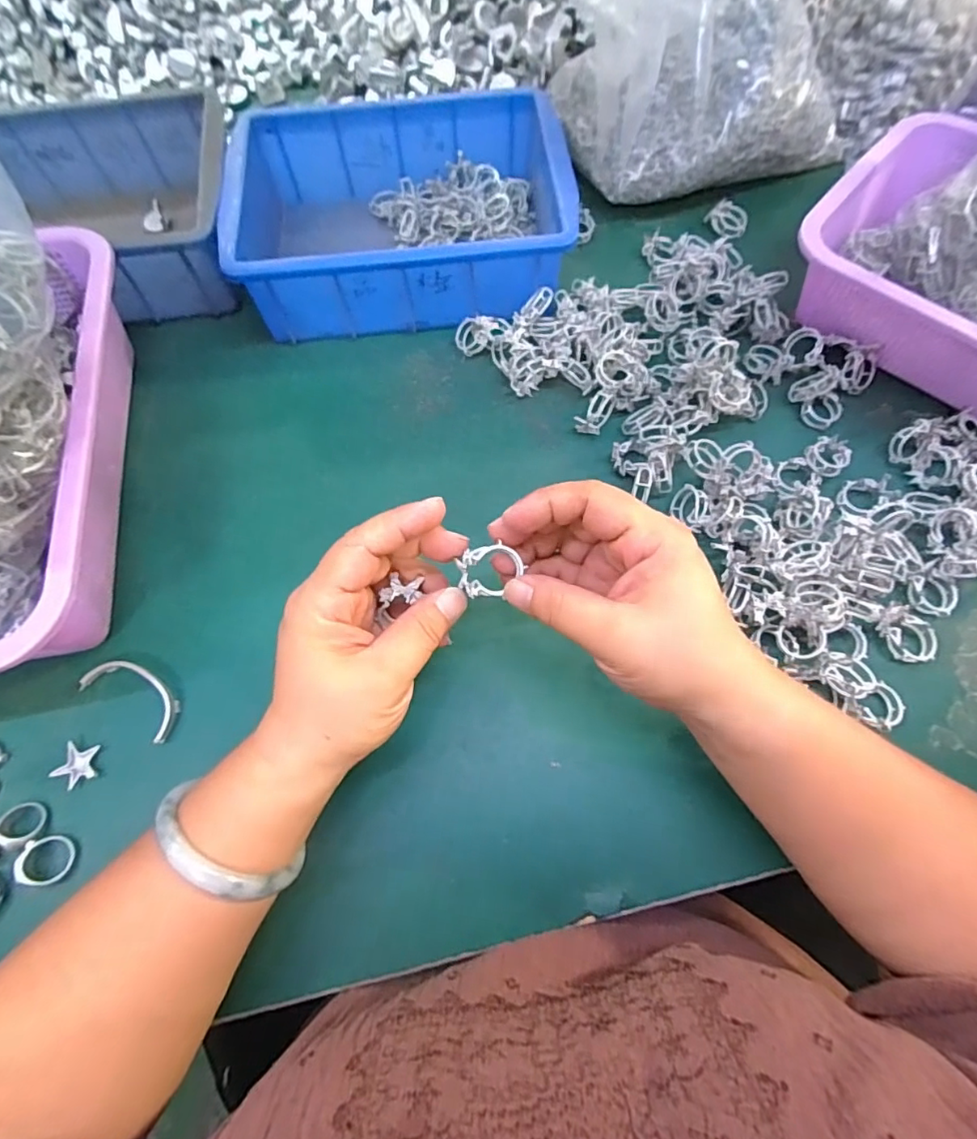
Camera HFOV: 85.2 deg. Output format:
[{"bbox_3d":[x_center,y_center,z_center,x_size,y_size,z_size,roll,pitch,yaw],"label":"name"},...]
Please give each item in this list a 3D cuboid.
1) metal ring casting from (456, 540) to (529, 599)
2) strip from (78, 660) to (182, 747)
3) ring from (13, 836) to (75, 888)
[{"bbox_3d":[0.000,0.001,0.245,0.028,0.010,0.022,-5,73,0],"label":"metal ring casting"},{"bbox_3d":[-0.207,0.073,0.310,0.065,0.010,0.027,28,72,11],"label":"strip"},{"bbox_3d":[-0.231,0.152,0.276,0.025,0.009,0.022,2,69,1],"label":"ring"}]

